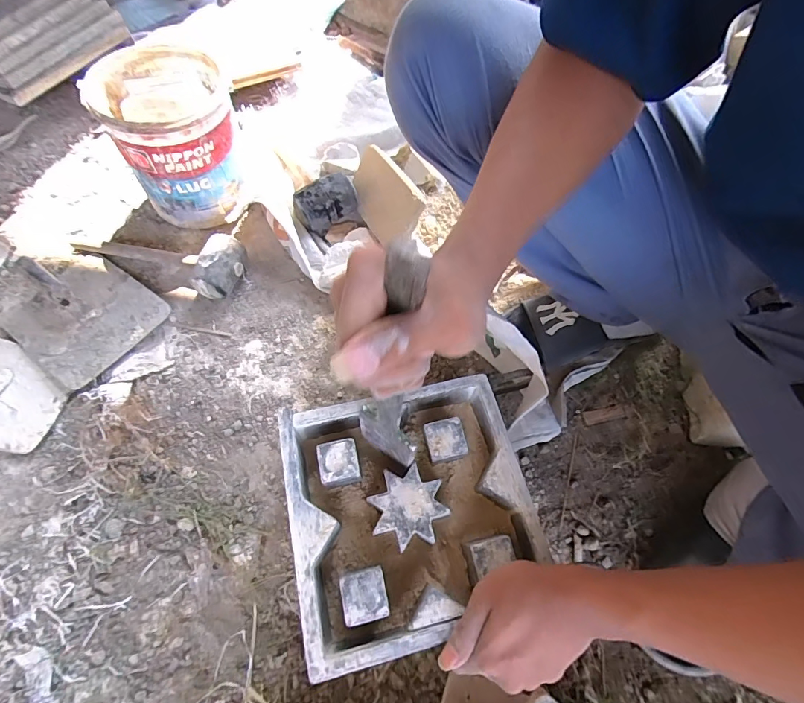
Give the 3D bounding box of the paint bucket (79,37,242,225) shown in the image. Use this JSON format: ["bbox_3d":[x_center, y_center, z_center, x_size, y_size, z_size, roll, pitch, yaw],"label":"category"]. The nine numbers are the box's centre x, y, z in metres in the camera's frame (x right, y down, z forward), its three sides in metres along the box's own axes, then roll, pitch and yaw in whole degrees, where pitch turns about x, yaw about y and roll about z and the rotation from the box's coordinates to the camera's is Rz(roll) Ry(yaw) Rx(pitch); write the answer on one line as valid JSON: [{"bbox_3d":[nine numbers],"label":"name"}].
[{"bbox_3d":[-0.338,-0.321,0.646,0.168,0.182,0.168,0,65,0],"label":"paint bucket"}]

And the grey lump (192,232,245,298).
[{"bbox_3d":[-0.274,-0.125,0.633,0.061,0.062,0.095,16,66,8],"label":"grey lump"}]

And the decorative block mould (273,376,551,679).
[{"bbox_3d":[0.009,0.155,0.421,0.223,0.065,0.221,-12,65,-5],"label":"decorative block mould"}]

